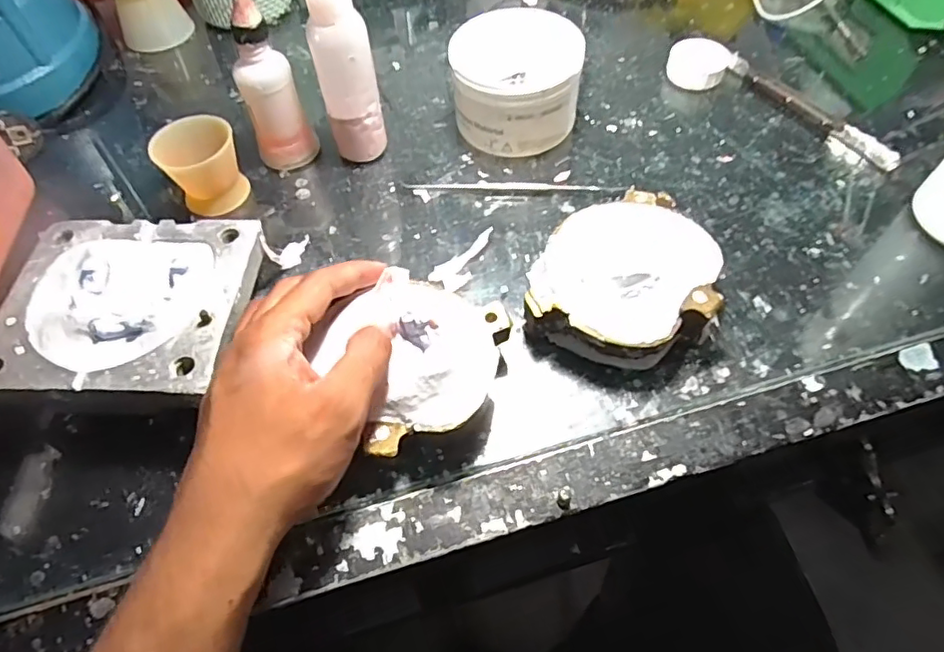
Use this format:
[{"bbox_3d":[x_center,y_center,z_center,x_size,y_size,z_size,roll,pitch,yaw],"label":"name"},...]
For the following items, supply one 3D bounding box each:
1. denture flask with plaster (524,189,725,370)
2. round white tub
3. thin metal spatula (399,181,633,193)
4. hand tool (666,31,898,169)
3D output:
[{"bbox_3d":[0.090,-0.030,0.339,0.102,0.038,0.112,-1,57,2],"label":"denture flask with plaster"},{"bbox_3d":[0.032,-0.174,0.416,0.089,0.069,0.081,-1,57,2],"label":"round white tub"},{"bbox_3d":[0.031,-0.099,0.405,0.156,0.004,0.008,1,57,3],"label":"thin metal spatula"},{"bbox_3d":[0.237,-0.175,0.442,0.045,0.019,0.185,-40,64,-21],"label":"hand tool"}]

